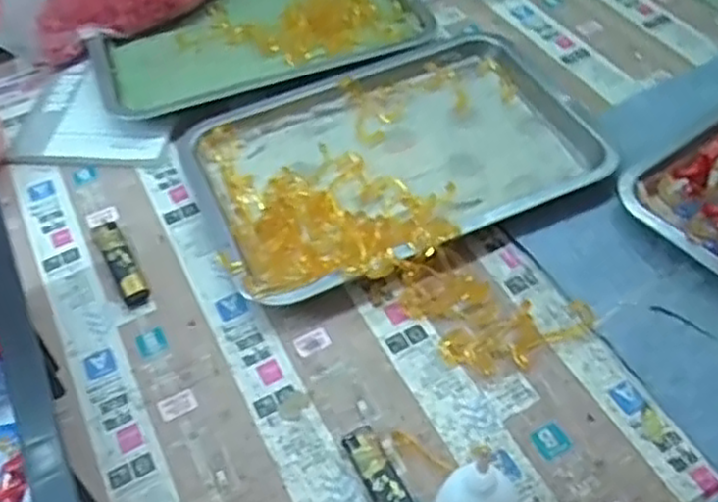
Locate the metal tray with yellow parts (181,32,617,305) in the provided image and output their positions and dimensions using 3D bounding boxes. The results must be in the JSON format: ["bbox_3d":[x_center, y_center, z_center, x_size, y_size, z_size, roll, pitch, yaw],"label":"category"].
[{"bbox_3d":[0.024,-0.083,0.592,0.300,0.024,0.219,-23,53,-14],"label":"metal tray with yellow parts"}]

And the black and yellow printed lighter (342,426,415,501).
[{"bbox_3d":[0.017,0.136,0.426,0.020,0.015,0.079,-24,53,-15],"label":"black and yellow printed lighter"}]

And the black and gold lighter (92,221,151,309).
[{"bbox_3d":[-0.178,0.006,0.549,0.020,0.016,0.086,-26,53,-15],"label":"black and gold lighter"}]

